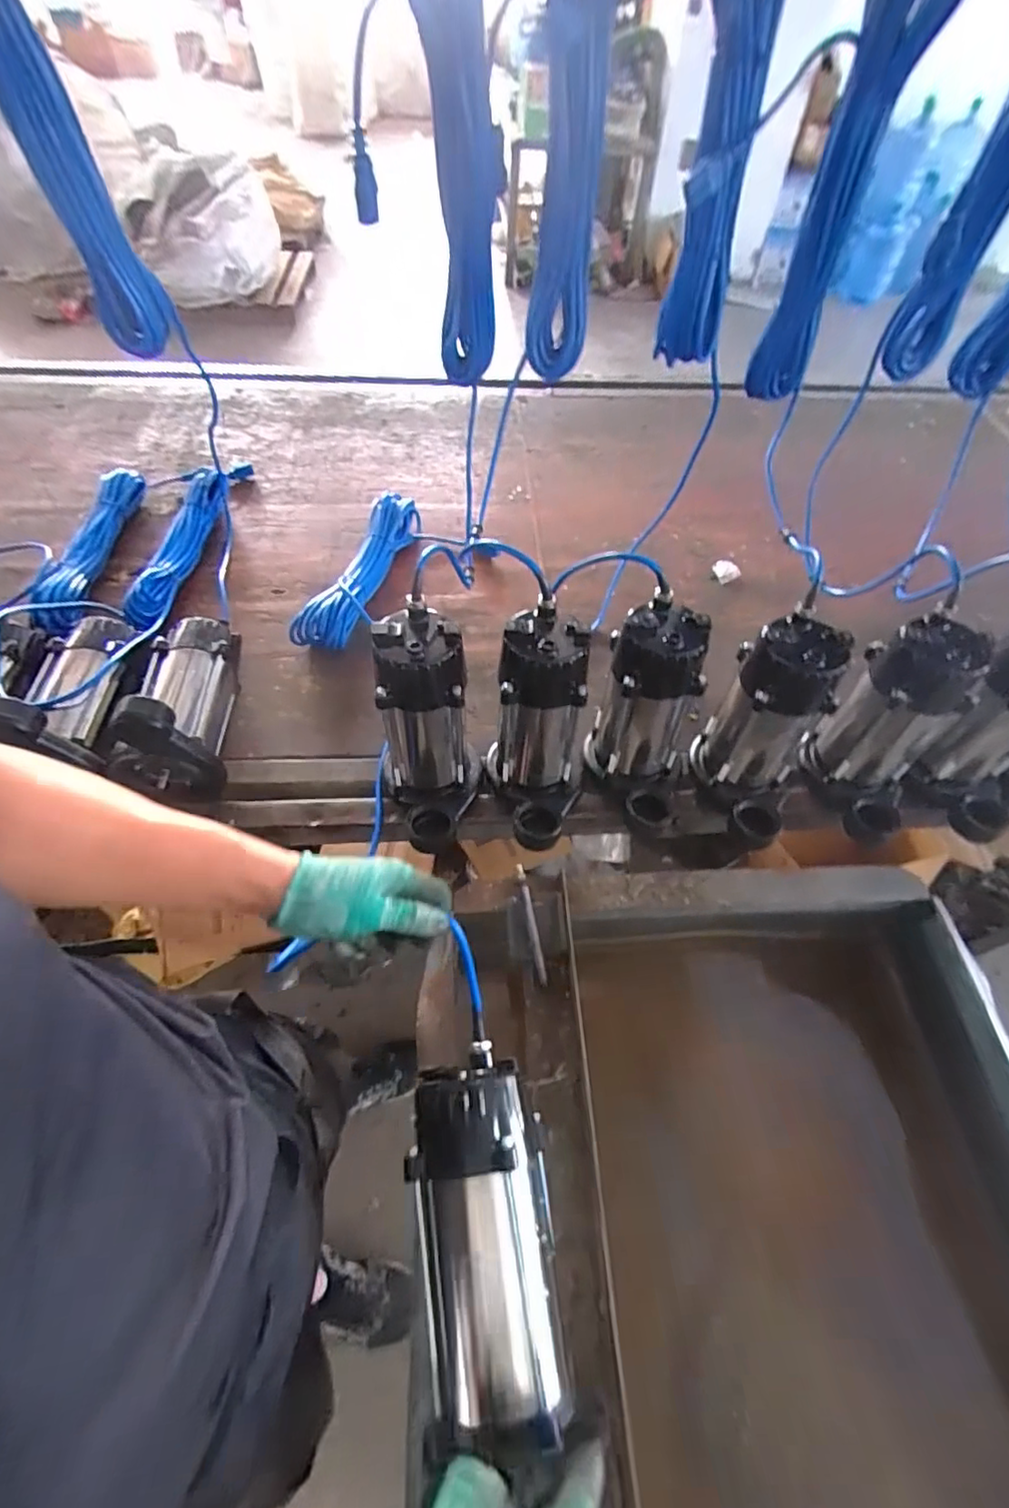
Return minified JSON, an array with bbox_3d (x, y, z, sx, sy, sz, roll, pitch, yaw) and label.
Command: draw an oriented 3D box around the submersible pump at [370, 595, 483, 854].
[{"bbox_3d":[-0.079,-0.015,0.650,0.110,0.236,0.156,-11,57,-10],"label":"submersible pump"}]

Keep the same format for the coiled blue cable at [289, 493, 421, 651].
[{"bbox_3d":[-0.222,-0.300,0.944,0.111,0.057,0.331,11,56,5],"label":"coiled blue cable"}]

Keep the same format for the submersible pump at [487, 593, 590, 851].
[{"bbox_3d":[0.041,-0.019,0.653,0.109,0.224,0.159,0,55,-3],"label":"submersible pump"}]

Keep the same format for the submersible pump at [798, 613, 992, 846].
[{"bbox_3d":[0.425,-0.017,0.665,0.107,0.236,0.131,18,56,9],"label":"submersible pump"}]

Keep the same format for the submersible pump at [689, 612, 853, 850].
[{"bbox_3d":[0.294,-0.023,0.667,0.135,0.228,0.117,31,59,17],"label":"submersible pump"}]

